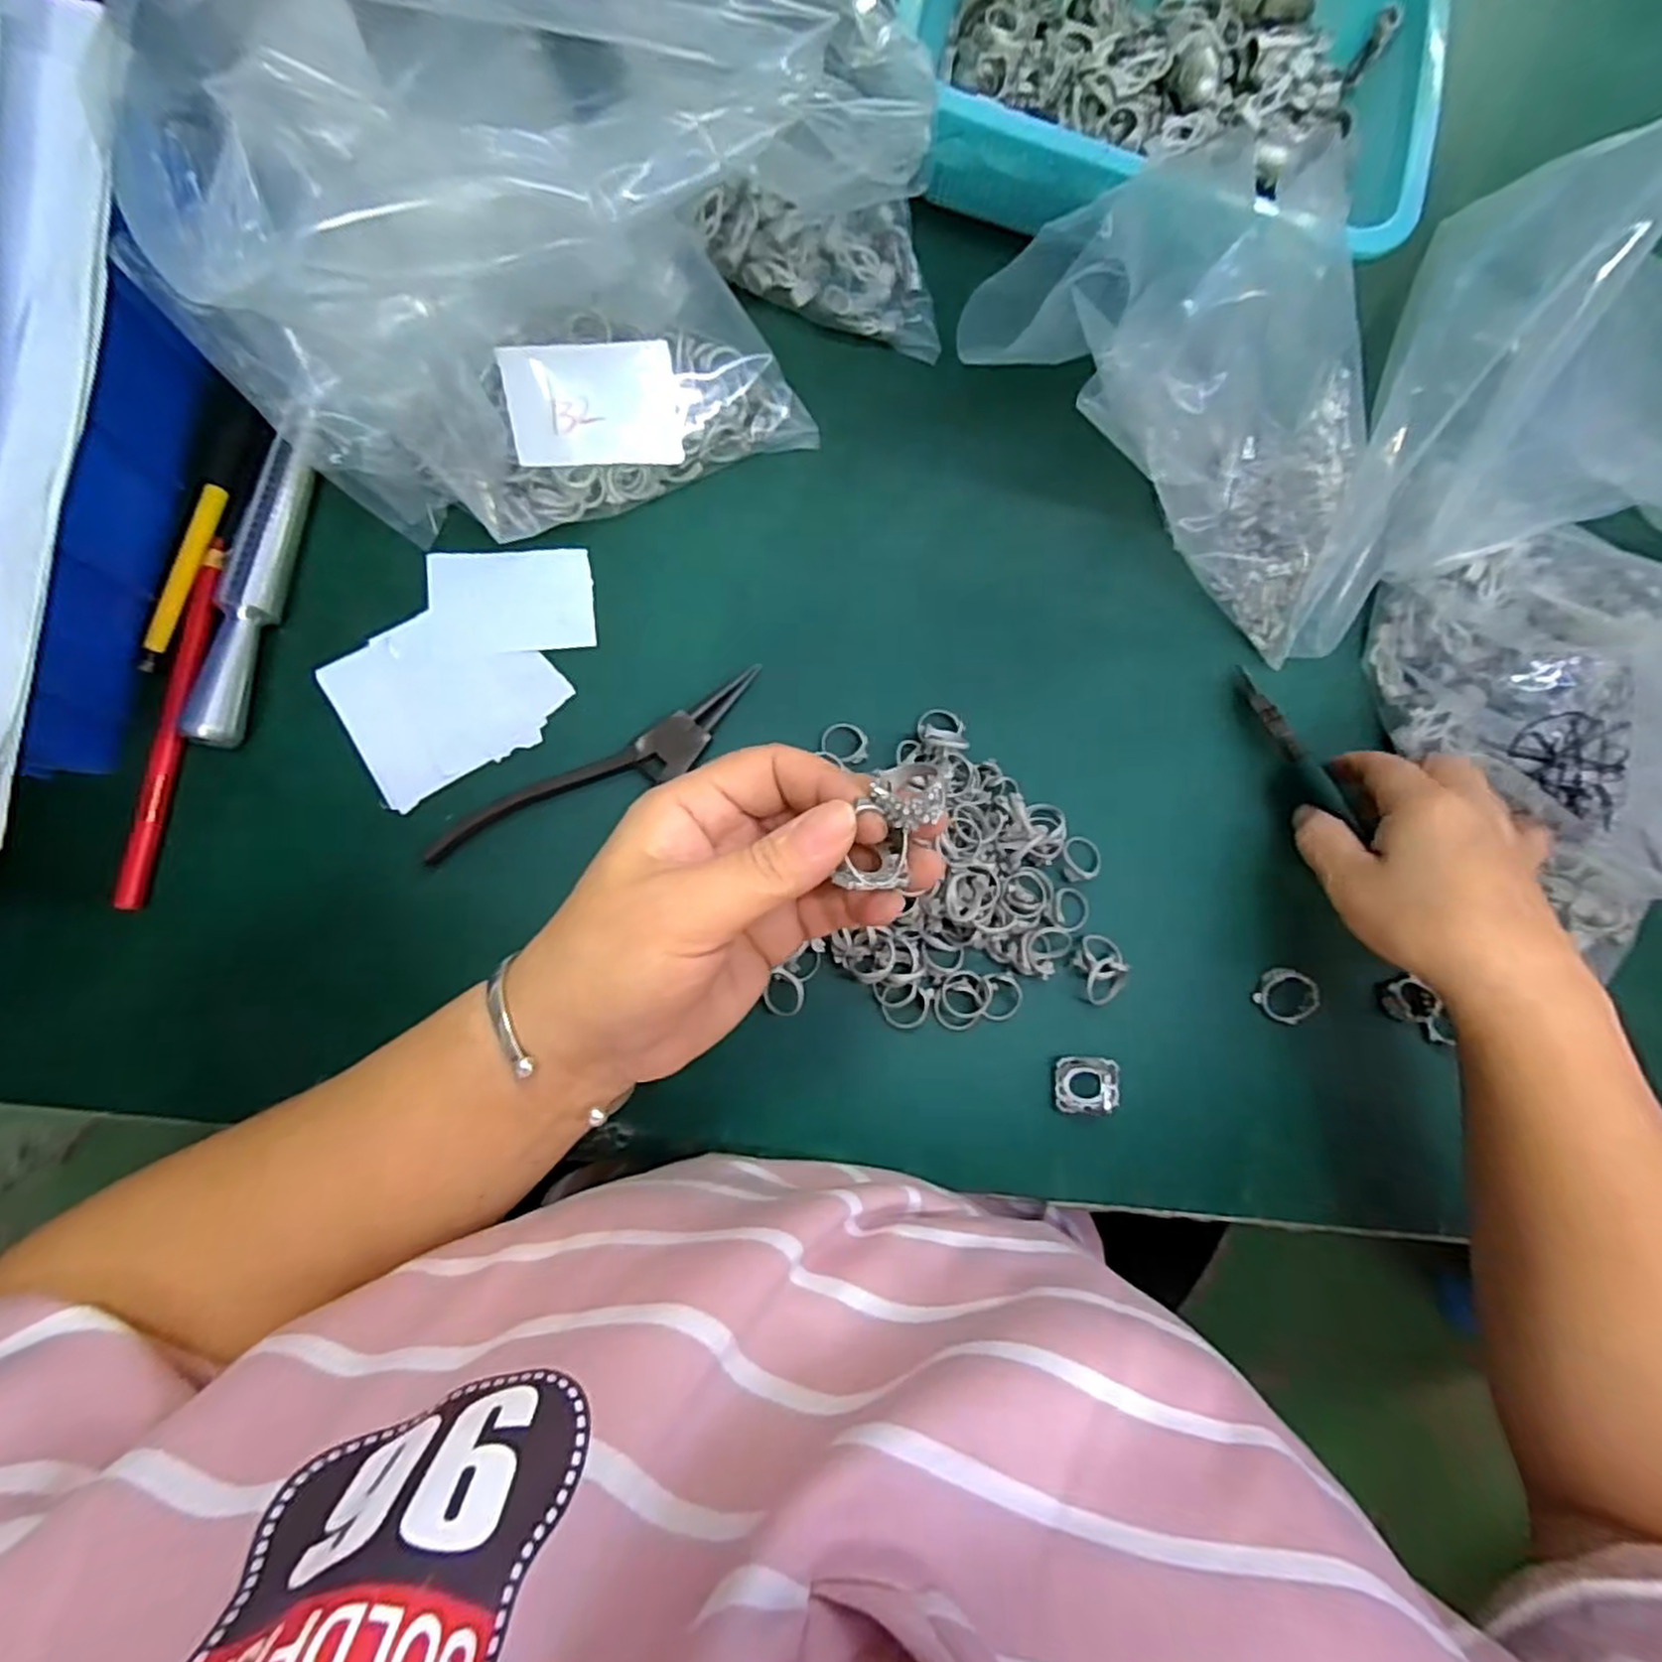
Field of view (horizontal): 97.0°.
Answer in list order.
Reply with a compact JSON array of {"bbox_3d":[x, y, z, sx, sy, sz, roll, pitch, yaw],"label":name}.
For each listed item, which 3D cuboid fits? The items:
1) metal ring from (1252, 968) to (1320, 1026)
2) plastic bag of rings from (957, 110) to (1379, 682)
[{"bbox_3d":[0.223,0.081,0.359,0.026,0.014,0.025,1,81,-6],"label":"metal ring"},{"bbox_3d":[0.183,-0.210,0.338,0.222,0.120,0.120,33,80,0],"label":"plastic bag of rings"}]

